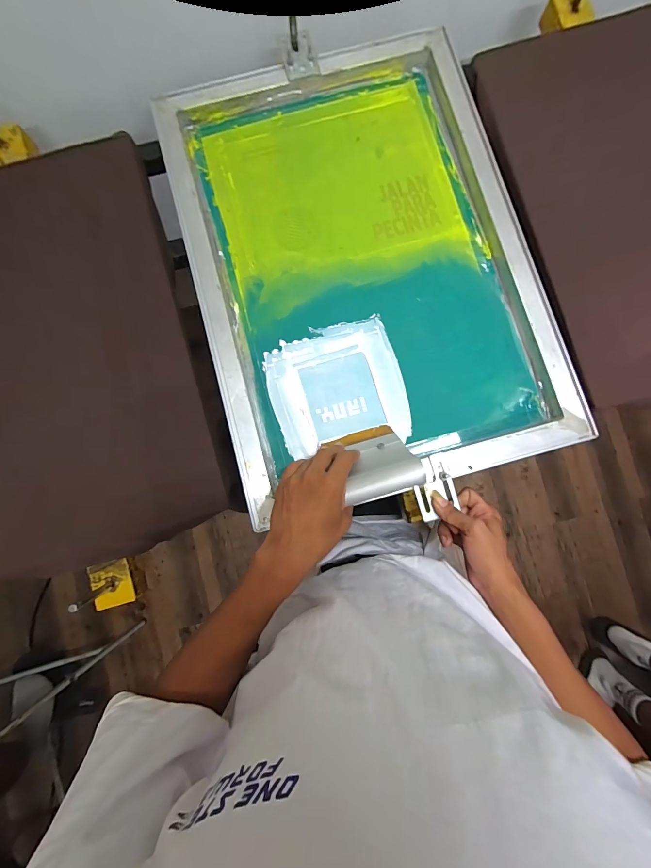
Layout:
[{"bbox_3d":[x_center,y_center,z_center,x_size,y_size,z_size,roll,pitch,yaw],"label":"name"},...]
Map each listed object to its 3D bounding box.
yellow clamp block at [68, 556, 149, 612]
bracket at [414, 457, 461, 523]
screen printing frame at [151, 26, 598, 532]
[{"bbox_3d":[-0.312,0.219,0.467,0.060,0.100,0.070,-24,87,-2],"label":"yellow clamp block"},{"bbox_3d":[0.142,0.071,0.431,0.050,0.007,0.078,-15,84,-2],"label":"bracket"},{"bbox_3d":[0.048,-0.258,0.486,0.466,0.040,0.655,-15,84,-2],"label":"screen printing frame"}]

